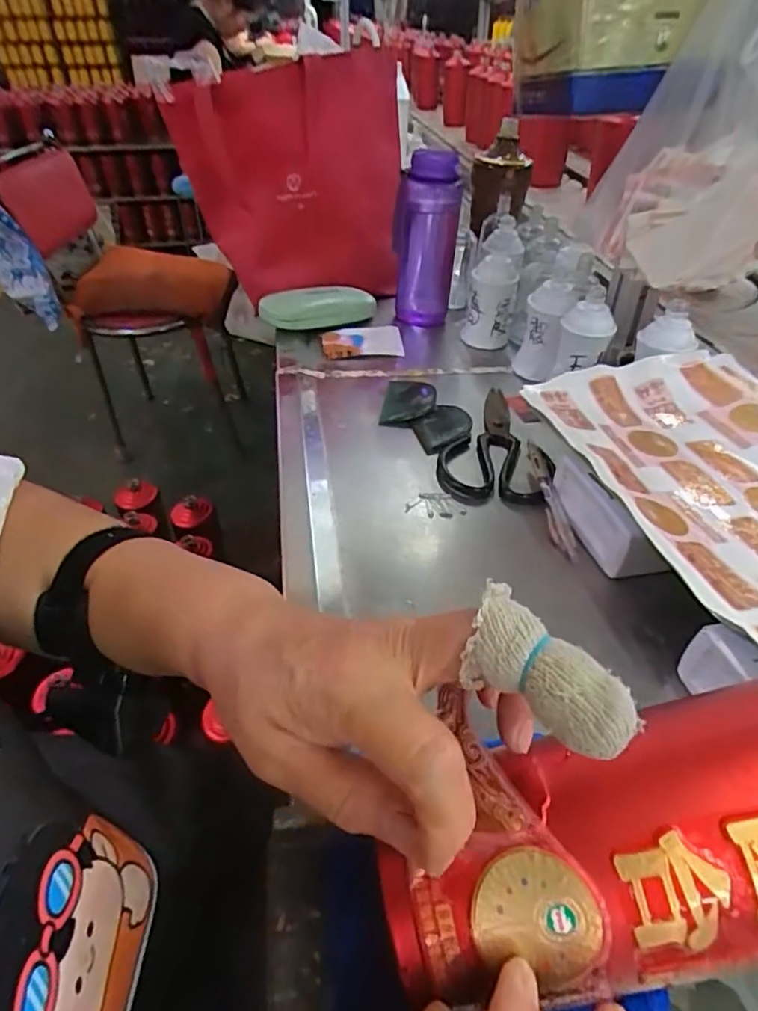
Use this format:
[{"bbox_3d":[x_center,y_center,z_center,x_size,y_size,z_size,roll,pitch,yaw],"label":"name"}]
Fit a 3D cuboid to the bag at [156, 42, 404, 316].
[{"bbox_3d":[-0.107,-0.413,0.753,0.269,0.238,0.128,-9,41,-9],"label":"bag"}]

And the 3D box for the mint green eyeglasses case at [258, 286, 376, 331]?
[{"bbox_3d":[-0.074,-0.253,0.753,0.154,0.040,0.052,-22,44,-22],"label":"mint green eyeglasses case"}]

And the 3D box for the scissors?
[{"bbox_3d":[0.122,-0.065,0.578,0.101,0.008,0.195,12,42,15],"label":"scissors"}]

